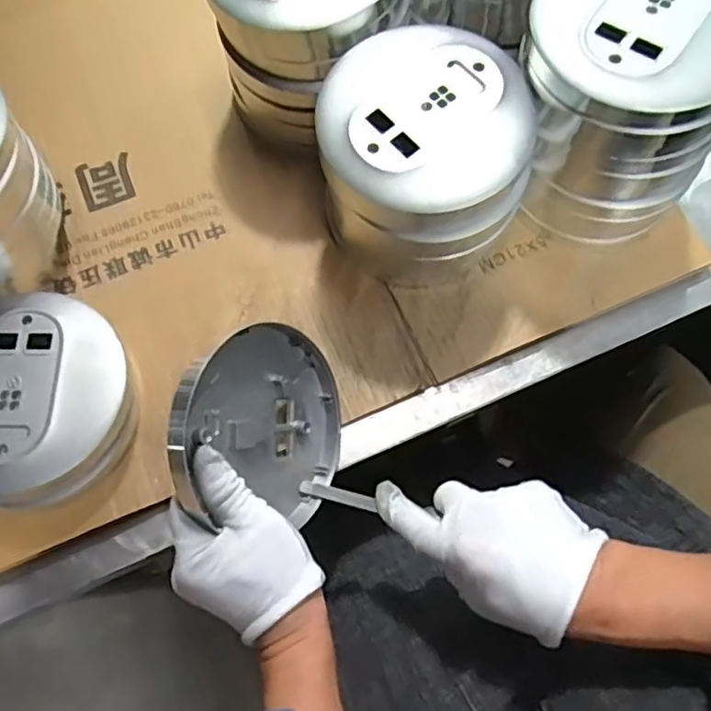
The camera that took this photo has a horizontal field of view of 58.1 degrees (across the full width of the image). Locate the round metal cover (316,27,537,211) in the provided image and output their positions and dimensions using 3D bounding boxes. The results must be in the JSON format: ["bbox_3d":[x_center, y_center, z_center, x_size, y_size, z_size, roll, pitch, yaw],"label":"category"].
[{"bbox_3d":[0.042,-0.147,0.392,0.126,0.017,0.119,0,72,0],"label":"round metal cover"}]

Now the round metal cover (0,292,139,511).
[{"bbox_3d":[-0.217,0.027,0.429,0.130,0.049,0.129,0,72,0],"label":"round metal cover"}]

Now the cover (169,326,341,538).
[{"bbox_3d":[-0.058,0.041,0.403,0.017,0.127,0.119,-2,77,39],"label":"cover"}]

